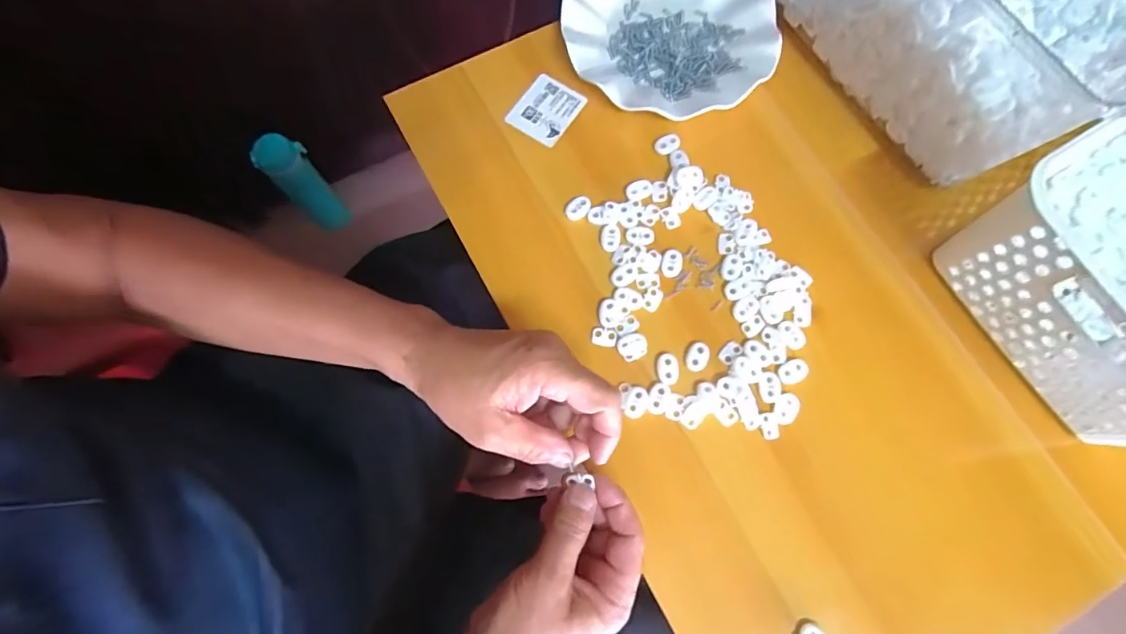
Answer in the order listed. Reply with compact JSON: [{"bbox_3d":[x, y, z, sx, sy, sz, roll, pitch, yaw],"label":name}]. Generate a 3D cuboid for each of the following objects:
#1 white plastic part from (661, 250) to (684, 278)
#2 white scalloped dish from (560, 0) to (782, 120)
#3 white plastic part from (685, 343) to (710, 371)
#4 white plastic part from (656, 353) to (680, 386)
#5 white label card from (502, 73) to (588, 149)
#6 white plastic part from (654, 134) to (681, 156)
[{"bbox_3d":[0.087,-0.042,0.405,0.016,0.004,0.022,9,74,1],"label":"white plastic part"},{"bbox_3d":[0.094,-0.253,0.455,0.178,0.027,0.175,0,74,-2],"label":"white scalloped dish"},{"bbox_3d":[0.102,0.030,0.384,0.016,0.004,0.023,25,75,5],"label":"white plastic part"},{"bbox_3d":[0.079,0.039,0.382,0.016,0.004,0.023,-3,74,-3],"label":"white plastic part"},{"bbox_3d":[-0.014,-0.180,0.447,0.048,0.004,0.059,34,77,4],"label":"white label card"},{"bbox_3d":[0.089,-0.146,0.433,0.021,0.008,0.013,-13,75,-6],"label":"white plastic part"}]

